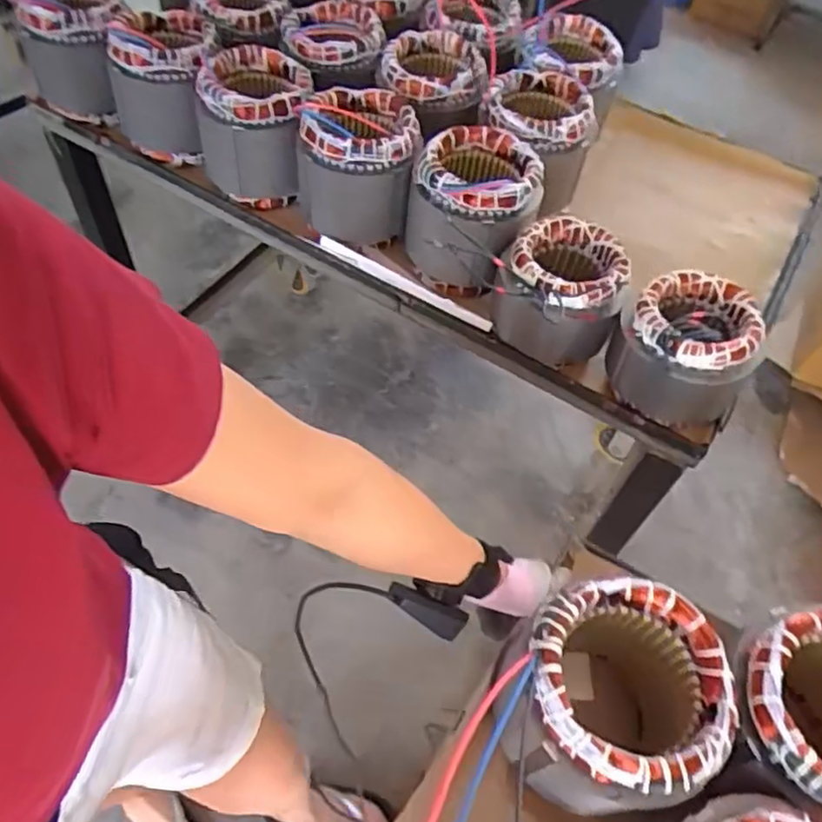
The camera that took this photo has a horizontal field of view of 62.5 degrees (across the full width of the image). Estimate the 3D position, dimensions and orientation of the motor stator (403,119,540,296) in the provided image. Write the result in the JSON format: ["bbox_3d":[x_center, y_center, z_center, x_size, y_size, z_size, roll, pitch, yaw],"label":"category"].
[{"bbox_3d":[0.072,-0.250,0.845,0.148,0.162,0.141,7,57,0],"label":"motor stator"}]

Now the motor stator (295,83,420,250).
[{"bbox_3d":[-0.065,-0.312,0.862,0.135,0.158,0.138,-2,57,-5],"label":"motor stator"}]

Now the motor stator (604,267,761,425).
[{"bbox_3d":[0.300,-0.073,0.750,0.136,0.123,0.119,24,59,11],"label":"motor stator"}]

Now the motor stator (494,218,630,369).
[{"bbox_3d":[0.176,-0.138,0.787,0.134,0.115,0.131,2,57,-3],"label":"motor stator"}]

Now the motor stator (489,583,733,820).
[{"bbox_3d":[0.149,0.220,0.522,0.137,0.142,0.150,2,57,-3],"label":"motor stator"}]

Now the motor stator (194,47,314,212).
[{"bbox_3d":[-0.198,-0.372,0.892,0.123,0.155,0.126,7,57,0],"label":"motor stator"}]

